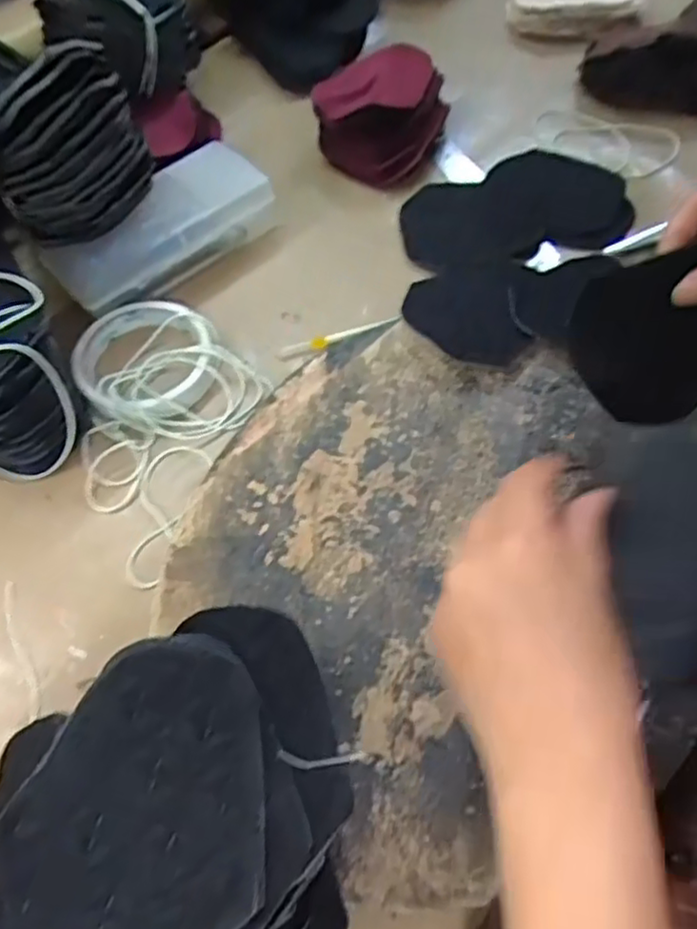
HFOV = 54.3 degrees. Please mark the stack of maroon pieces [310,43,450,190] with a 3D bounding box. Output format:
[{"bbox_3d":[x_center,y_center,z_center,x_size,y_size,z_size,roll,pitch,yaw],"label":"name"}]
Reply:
[{"bbox_3d":[0.026,-0.294,0.559,0.105,0.055,0.116,4,61,6],"label":"stack of maroon pieces"}]

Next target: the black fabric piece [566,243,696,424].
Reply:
[{"bbox_3d":[0.174,-0.070,0.383,0.090,0.088,0.011,-11,17,22],"label":"black fabric piece"}]

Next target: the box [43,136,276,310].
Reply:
[{"bbox_3d":[-0.131,-0.166,0.493,0.065,0.051,0.160,40,71,22],"label":"box"}]

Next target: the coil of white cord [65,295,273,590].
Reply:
[{"bbox_3d":[-0.134,-0.026,0.429,0.121,0.028,0.170,20,64,14],"label":"coil of white cord"}]

